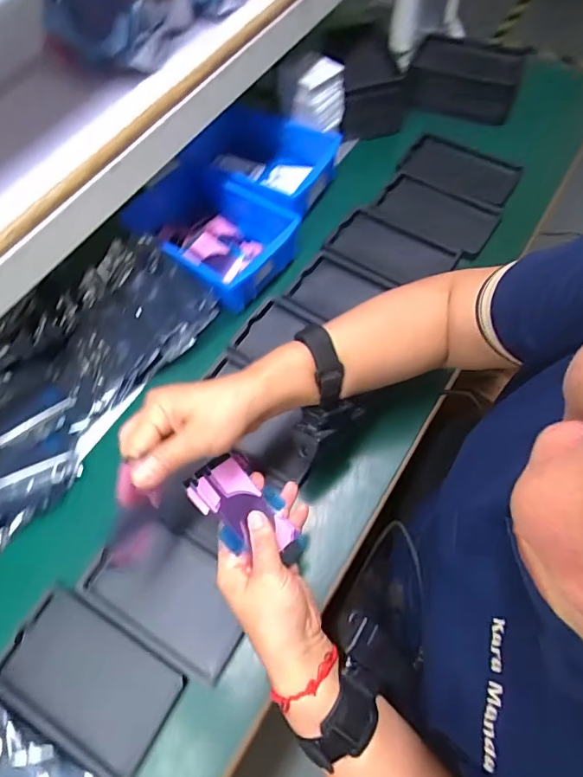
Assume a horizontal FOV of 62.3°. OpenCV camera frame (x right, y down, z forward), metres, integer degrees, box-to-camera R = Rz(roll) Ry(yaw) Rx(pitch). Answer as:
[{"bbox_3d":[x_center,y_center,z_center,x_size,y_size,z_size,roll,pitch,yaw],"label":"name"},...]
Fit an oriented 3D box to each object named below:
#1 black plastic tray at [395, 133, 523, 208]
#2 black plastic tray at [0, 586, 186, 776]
[{"bbox_3d":[0.247,-0.321,0.702,0.157,0.016,0.096,27,67,17],"label":"black plastic tray"},{"bbox_3d":[-0.181,0.257,0.429,0.153,0.016,0.089,27,68,17],"label":"black plastic tray"}]

